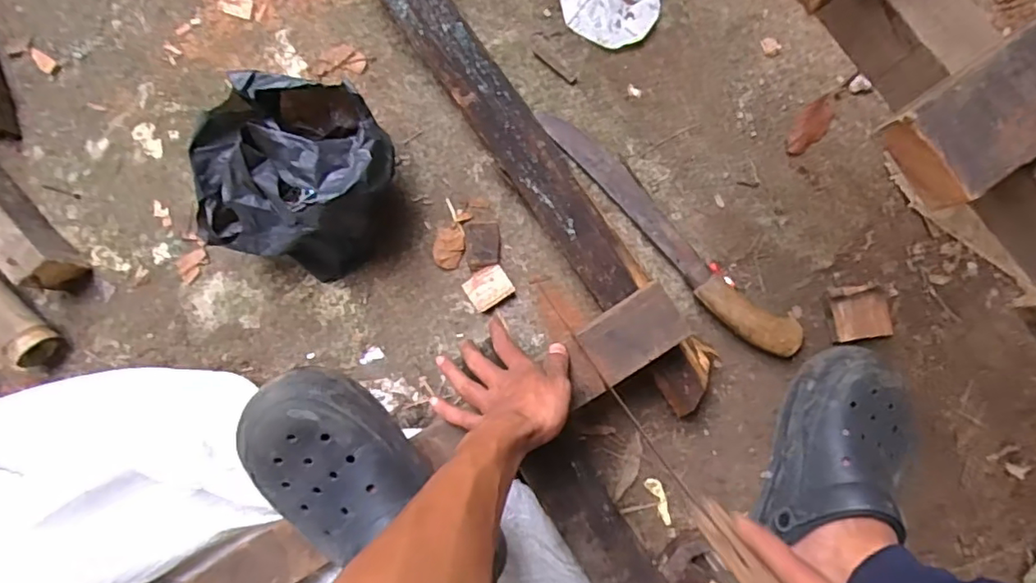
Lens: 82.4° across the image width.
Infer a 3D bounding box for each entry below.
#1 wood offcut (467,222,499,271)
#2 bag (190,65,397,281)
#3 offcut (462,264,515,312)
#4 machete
[{"bbox_3d":[-0.036,-0.048,0.617,0.032,0.016,0.049,0,88,2],"label":"wood offcut"},{"bbox_3d":[-0.210,-0.109,0.580,0.170,0.122,0.165,20,89,3],"label":"bag"},{"bbox_3d":[-0.031,-0.004,0.620,0.046,0.011,0.039,-31,87,1],"label":"offcut"},{"bbox_3d":[0.156,-0.065,0.615,0.052,0.027,0.346,-42,87,0],"label":"machete"}]

